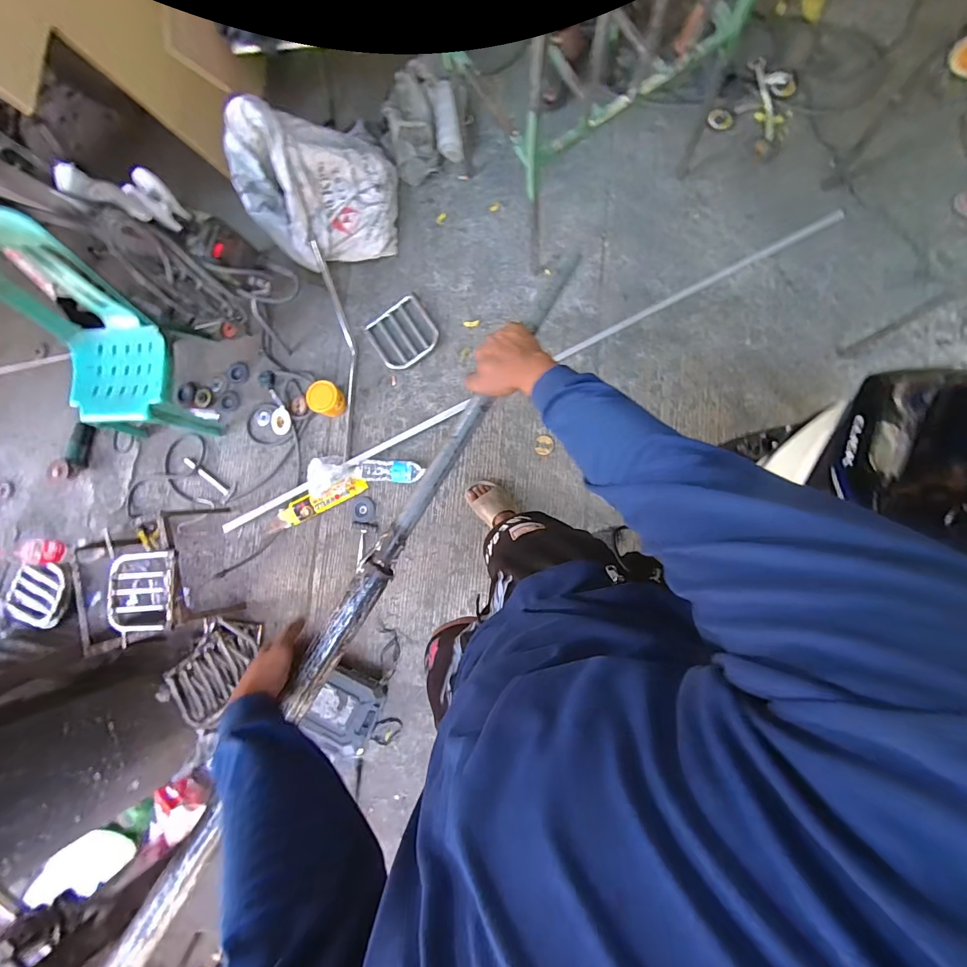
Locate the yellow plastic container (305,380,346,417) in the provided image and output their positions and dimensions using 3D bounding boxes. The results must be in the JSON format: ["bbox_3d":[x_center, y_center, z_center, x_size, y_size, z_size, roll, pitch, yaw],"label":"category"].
[{"bbox_3d":[-0.593,-0.320,1.544,0.129,0.097,0.120,21,89,8],"label":"yellow plastic container"}]

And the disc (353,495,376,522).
[{"bbox_3d":[-0.449,0.096,1.539,0.086,0.009,0.093,-1,86,7],"label":"disc"}]

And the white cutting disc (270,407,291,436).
[{"bbox_3d":[-0.792,-0.242,1.598,0.084,0.028,0.102,-7,85,7],"label":"white cutting disc"}]

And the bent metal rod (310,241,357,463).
[{"bbox_3d":[-0.540,-0.487,1.541,0.095,0.109,0.841,-6,85,7],"label":"bent metal rod"}]

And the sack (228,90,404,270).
[{"bbox_3d":[-0.591,-1.036,1.443,0.519,0.396,0.366,-14,84,6],"label":"sack"}]

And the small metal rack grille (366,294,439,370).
[{"bbox_3d":[-0.306,-0.573,1.573,0.238,0.013,0.233,-32,83,4],"label":"small metal rack grille"}]

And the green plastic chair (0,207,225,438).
[{"bbox_3d":[-1.272,-0.476,1.388,0.430,0.618,0.534,7,85,9],"label":"green plastic chair"}]

